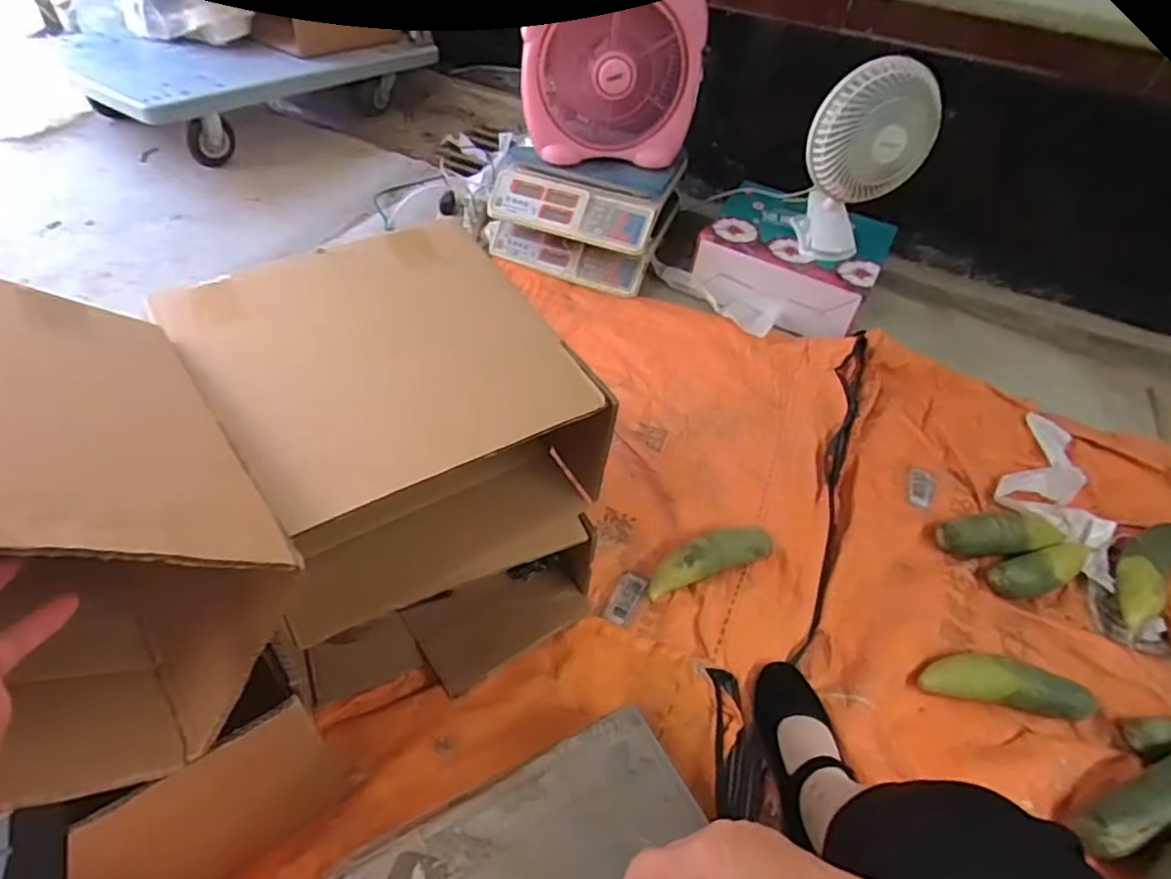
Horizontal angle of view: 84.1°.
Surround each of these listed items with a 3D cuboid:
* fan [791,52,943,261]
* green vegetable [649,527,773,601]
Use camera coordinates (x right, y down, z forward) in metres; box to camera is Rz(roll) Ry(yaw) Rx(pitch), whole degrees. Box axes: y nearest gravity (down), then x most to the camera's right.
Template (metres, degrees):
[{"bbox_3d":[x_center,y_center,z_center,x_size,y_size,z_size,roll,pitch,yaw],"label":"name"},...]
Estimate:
[{"bbox_3d":[0.465,-0.460,1.100,0.176,0.339,0.133,23,51,15],"label":"fan"},{"bbox_3d":[0.171,0.160,0.891,0.187,0.048,0.047,-16,52,-17],"label":"green vegetable"}]

